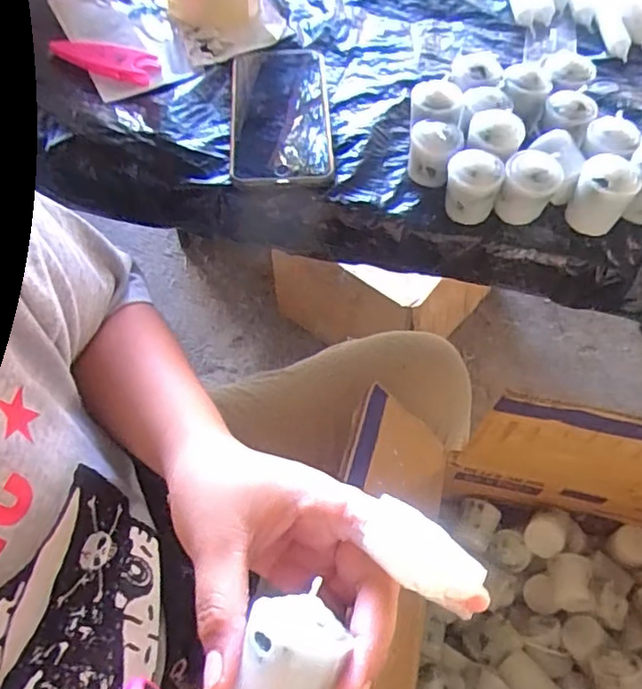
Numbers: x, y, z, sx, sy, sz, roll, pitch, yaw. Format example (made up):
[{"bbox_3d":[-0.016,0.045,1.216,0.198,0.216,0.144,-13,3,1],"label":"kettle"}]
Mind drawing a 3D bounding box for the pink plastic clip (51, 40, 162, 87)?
[{"bbox_3d":[-0.192,-0.247,0.515,0.095,0.013,0.036,11,59,8],"label":"pink plastic clip"}]

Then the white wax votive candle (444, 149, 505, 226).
[{"bbox_3d":[0.109,-0.112,0.427,0.038,0.043,0.032,16,60,10],"label":"white wax votive candle"}]

